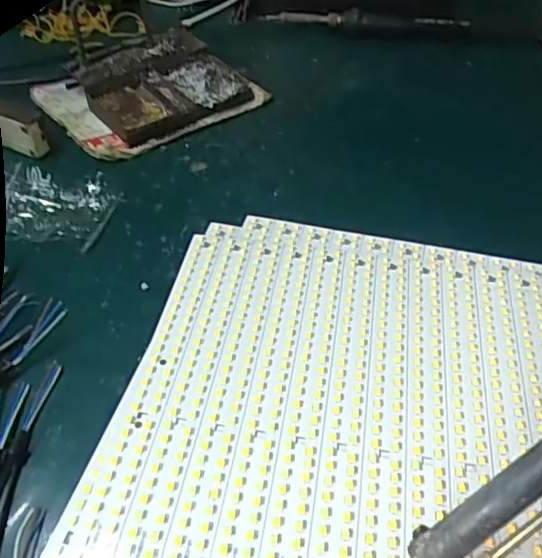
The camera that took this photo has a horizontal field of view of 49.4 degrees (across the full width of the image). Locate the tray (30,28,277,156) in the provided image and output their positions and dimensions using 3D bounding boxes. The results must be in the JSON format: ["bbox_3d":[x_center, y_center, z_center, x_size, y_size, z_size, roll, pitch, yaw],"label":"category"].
[{"bbox_3d":[-0.094,-0.149,0.456,0.147,0.034,0.119,-27,51,-25],"label":"tray"}]

